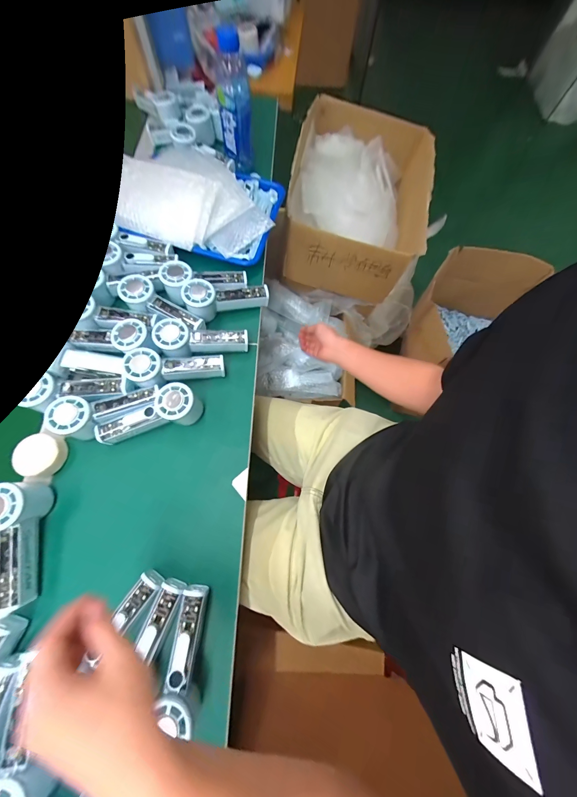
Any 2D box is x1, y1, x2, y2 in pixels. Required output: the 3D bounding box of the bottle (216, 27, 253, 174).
[{"bbox_3d":[-0.111,-0.600,0.576,0.066,0.196,0.055,-8,71,-5],"label":"bottle"}]

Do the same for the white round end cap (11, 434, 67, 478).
[{"bbox_3d":[-0.377,0.086,0.416,0.061,0.022,0.060,1,70,-2],"label":"white round end cap"}]

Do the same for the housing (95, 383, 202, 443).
[{"bbox_3d":[-0.219,0.026,0.433,0.151,0.058,0.058,-16,72,-8],"label":"housing"}]

